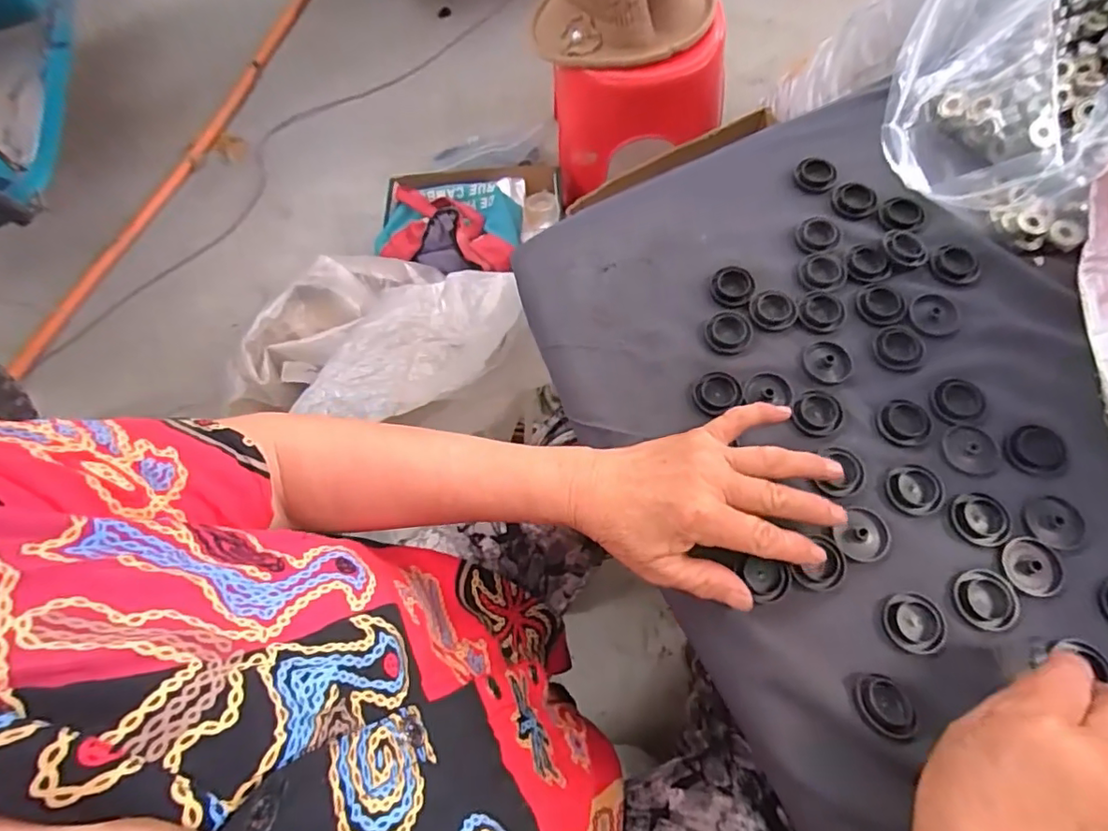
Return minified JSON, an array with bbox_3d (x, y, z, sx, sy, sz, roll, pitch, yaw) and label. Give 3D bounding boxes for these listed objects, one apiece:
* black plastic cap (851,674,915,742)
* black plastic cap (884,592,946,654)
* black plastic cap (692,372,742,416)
[{"bbox_3d":[0.184,0.161,0.319,0.030,0.006,0.032,-1,49,15],"label":"black plastic cap"},{"bbox_3d":[0.212,0.122,0.337,0.027,0.011,0.033,-4,67,1],"label":"black plastic cap"},{"bbox_3d":[0.115,-0.017,0.403,0.033,0.005,0.029,-28,69,-9],"label":"black plastic cap"}]

